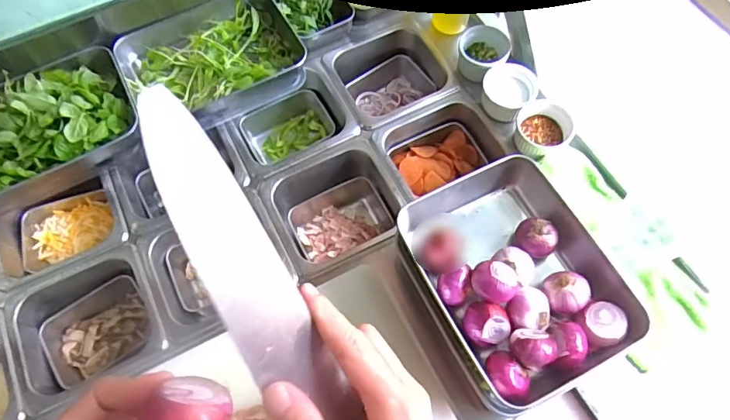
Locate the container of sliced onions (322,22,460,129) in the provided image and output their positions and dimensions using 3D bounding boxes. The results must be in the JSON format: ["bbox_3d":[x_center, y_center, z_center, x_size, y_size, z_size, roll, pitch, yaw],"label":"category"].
[{"bbox_3d":[0.040,-0.198,0.822,0.174,0.088,0.162,-25,68,-10],"label":"container of sliced onions"}]

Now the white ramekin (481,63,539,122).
[{"bbox_3d":[0.210,-0.172,0.730,0.074,0.045,0.072,0,66,1],"label":"white ramekin"}]

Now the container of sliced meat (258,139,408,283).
[{"bbox_3d":[-0.040,0.011,0.727,0.177,0.096,0.166,-26,68,-10],"label":"container of sliced meat"}]

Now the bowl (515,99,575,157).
[{"bbox_3d":[0.253,-0.117,0.712,0.076,0.040,0.079,0,66,1],"label":"bowl"}]

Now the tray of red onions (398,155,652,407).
[{"bbox_3d":[0.167,0.072,0.570,0.201,0.066,0.247,-24,67,-9],"label":"tray of red onions"}]

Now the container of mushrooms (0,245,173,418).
[{"bbox_3d":[-0.368,0.158,0.673,0.168,0.107,0.157,-25,68,-10],"label":"container of mushrooms"}]

